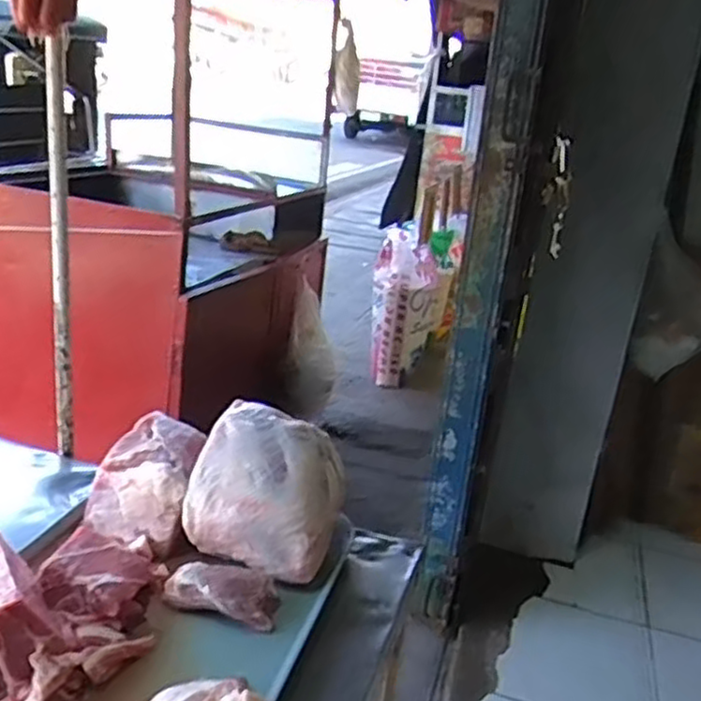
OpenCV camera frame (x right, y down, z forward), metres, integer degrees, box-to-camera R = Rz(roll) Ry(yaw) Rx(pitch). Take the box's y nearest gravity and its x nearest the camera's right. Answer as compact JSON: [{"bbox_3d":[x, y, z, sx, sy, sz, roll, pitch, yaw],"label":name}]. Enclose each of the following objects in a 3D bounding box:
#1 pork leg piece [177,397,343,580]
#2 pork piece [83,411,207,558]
[{"bbox_3d":[-0.097,0.161,0.861,0.164,0.128,0.150,11,19,12],"label":"pork leg piece"},{"bbox_3d":[-0.245,0.159,0.883,0.123,0.128,0.103,9,19,6],"label":"pork piece"}]

